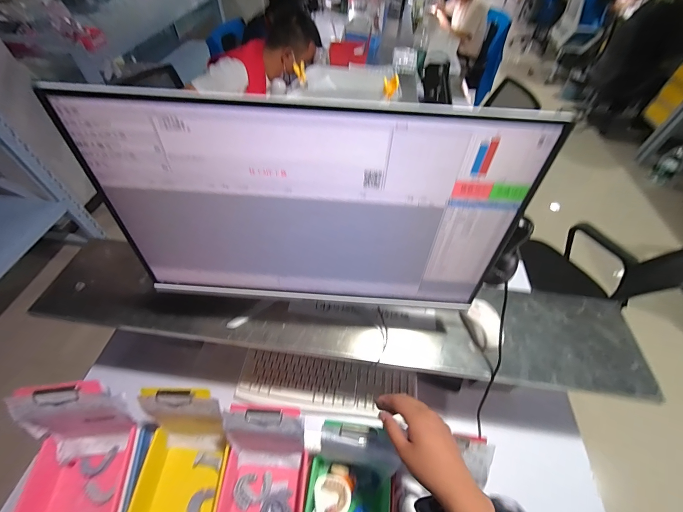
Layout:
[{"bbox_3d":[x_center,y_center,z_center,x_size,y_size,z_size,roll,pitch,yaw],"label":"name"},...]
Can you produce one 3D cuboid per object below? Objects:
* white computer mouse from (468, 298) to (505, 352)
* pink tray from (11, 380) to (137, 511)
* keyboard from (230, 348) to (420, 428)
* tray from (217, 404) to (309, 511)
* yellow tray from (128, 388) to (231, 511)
[{"bbox_3d":[0.275,0.130,0.569,0.058,0.037,0.096,1,53,-2],"label":"white computer mouse"},{"bbox_3d":[-0.465,0.348,0.488,0.158,0.169,0.216,-5,53,-6],"label":"pink tray"},{"bbox_3d":[-0.034,0.308,0.698,0.407,0.013,0.130,6,53,2],"label":"keyboard"},{"bbox_3d":[-0.151,0.409,0.531,0.141,0.187,0.217,4,53,1],"label":"tray"},{"bbox_3d":[-0.303,0.388,0.540,0.168,0.178,0.232,8,53,4],"label":"yellow tray"}]

